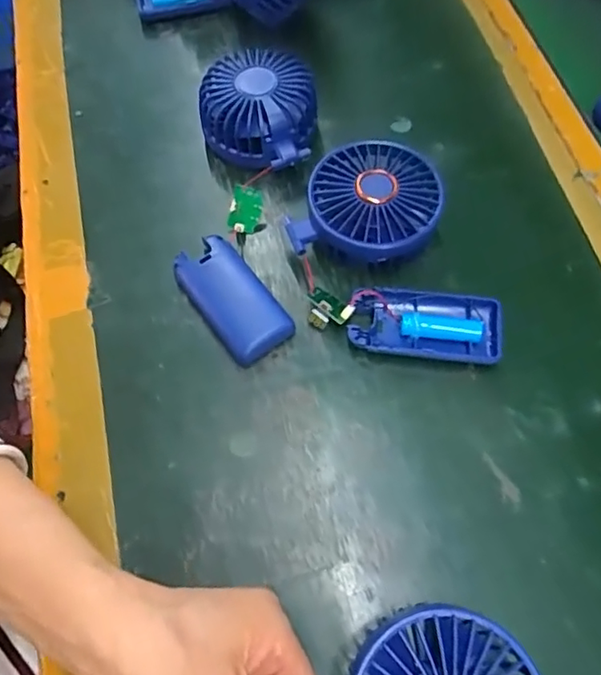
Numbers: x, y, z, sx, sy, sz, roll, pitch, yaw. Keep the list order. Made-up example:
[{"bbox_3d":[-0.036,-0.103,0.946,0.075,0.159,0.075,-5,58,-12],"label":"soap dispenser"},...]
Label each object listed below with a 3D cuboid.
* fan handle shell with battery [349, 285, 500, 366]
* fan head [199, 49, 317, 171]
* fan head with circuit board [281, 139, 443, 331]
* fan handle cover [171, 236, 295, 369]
[{"bbox_3d":[0.079,-0.008,0.368,0.093,0.018,0.047,6,65,5],"label":"fan handle shell with battery"},{"bbox_3d":[-0.031,-0.162,0.422,0.081,0.049,0.082,-1,65,1],"label":"fan head"},{"bbox_3d":[0.038,-0.072,0.382,0.083,0.049,0.125,34,70,16],"label":"fan head with circuit board"},{"bbox_3d":[-0.045,-0.025,0.376,0.046,0.015,0.090,-33,68,-13],"label":"fan handle cover"}]

